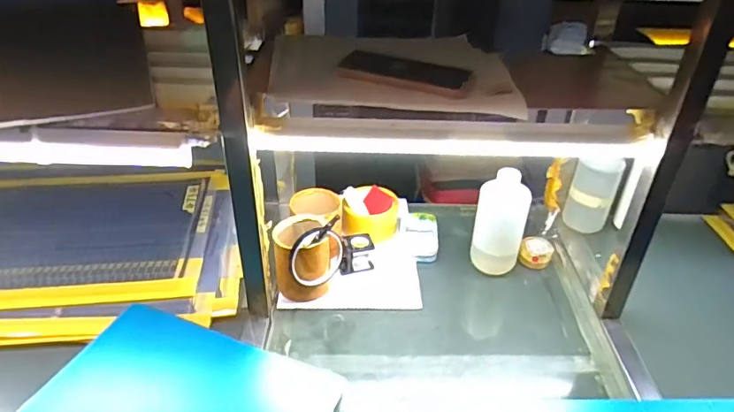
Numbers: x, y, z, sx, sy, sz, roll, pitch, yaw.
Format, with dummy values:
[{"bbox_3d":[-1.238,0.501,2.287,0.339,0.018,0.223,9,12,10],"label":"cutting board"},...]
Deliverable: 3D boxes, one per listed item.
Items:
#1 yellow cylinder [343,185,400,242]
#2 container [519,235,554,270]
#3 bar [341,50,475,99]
[{"bbox_3d":[0.009,0.017,0.893,0.098,0.059,0.103,-3,36,-7],"label":"yellow cylinder"},{"bbox_3d":[0.280,0.075,0.849,0.049,0.038,0.048,2,33,-1],"label":"container"},{"bbox_3d":[0.048,-0.169,0.652,0.167,0.019,0.060,13,35,16],"label":"bar"}]

